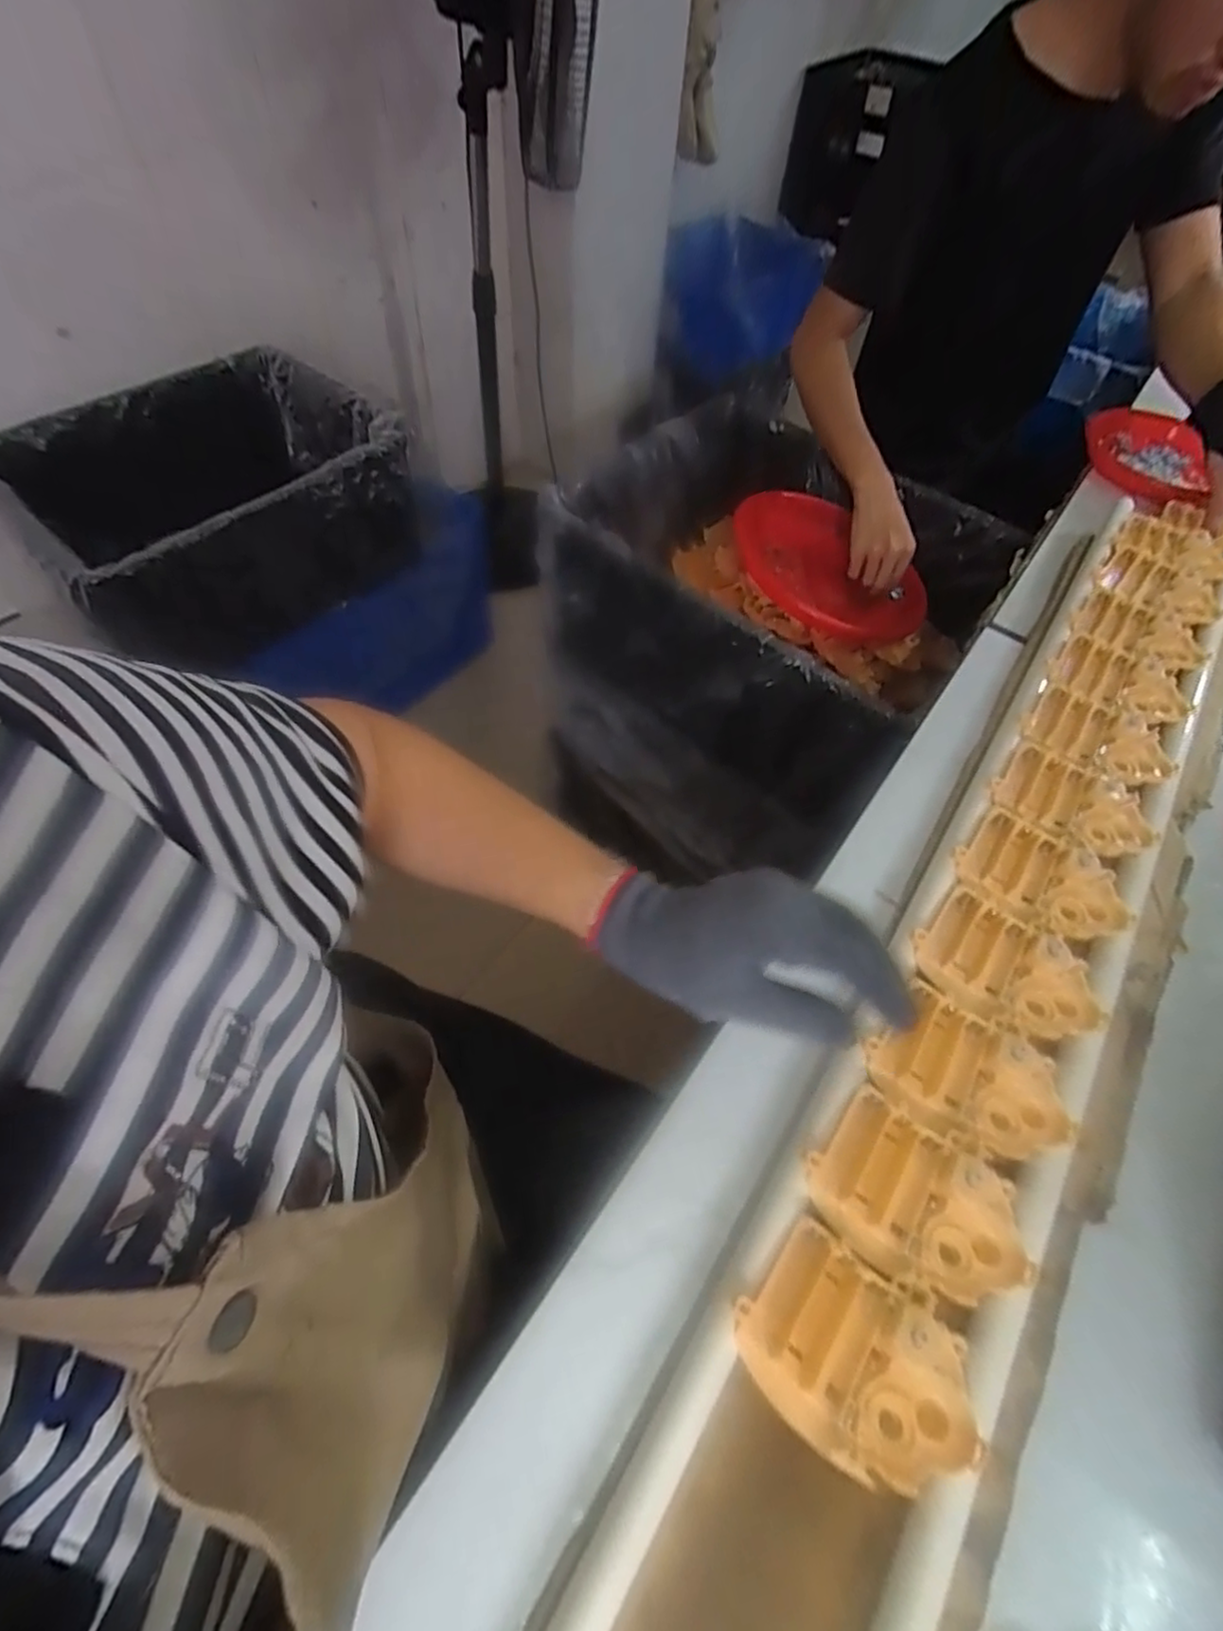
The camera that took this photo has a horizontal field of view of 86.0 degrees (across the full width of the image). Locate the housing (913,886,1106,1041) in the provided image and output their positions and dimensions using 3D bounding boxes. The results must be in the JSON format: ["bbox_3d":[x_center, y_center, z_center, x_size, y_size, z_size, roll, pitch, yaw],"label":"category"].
[{"bbox_3d":[0.233,0.092,0.382,0.098,0.016,0.071,39,63,20],"label":"housing"}]

